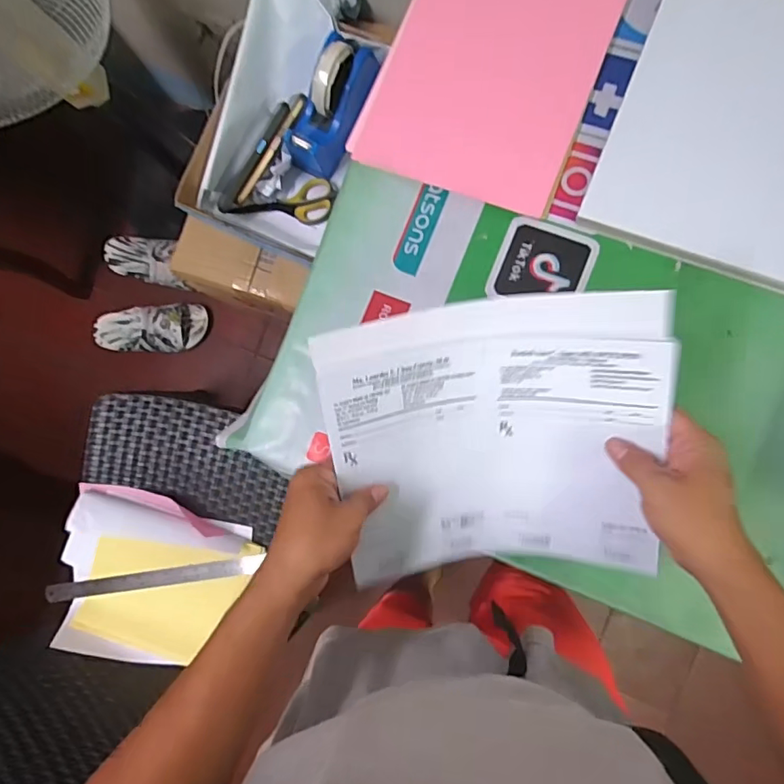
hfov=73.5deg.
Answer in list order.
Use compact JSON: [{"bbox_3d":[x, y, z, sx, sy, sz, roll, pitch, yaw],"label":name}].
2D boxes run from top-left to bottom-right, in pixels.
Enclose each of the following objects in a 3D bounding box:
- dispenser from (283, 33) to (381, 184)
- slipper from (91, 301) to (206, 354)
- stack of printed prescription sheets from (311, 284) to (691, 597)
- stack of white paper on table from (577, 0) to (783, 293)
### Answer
[{"bbox_3d":[-0.081,-0.359,0.667,0.062,0.071,0.165,32,113,6],"label":"dispenser"},{"bbox_3d":[-0.600,-0.152,1.295,0.284,0.074,0.114,-6,87,5],"label":"slipper"},{"bbox_3d":[0.084,0.050,0.440,0.254,0.044,0.243,-5,114,8],"label":"stack of printed prescription sheets"},{"bbox_3d":[0.329,-0.252,0.511,0.212,0.023,0.253,22,97,12],"label":"stack of white paper on table"}]

